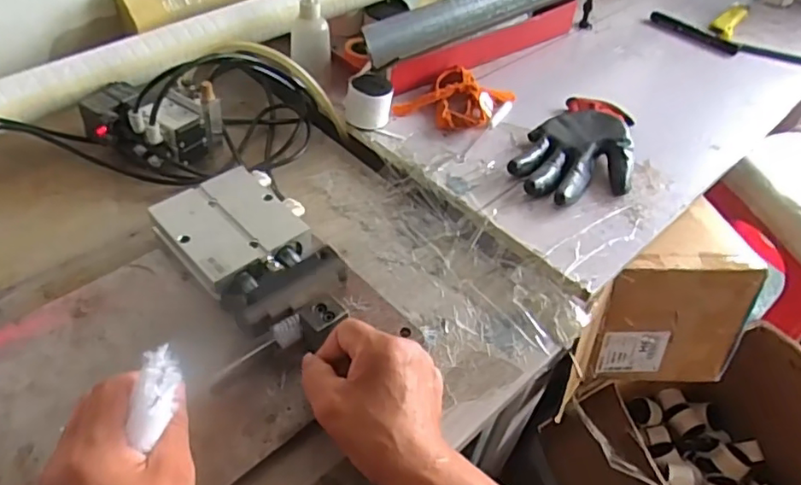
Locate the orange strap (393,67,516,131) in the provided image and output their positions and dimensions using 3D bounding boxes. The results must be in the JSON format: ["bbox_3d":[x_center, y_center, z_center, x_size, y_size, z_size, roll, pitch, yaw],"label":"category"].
[{"bbox_3d":[0.069,-0.175,0.692,0.099,0.022,0.119,30,51,21],"label":"orange strap"}]

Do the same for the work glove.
[{"bbox_3d":[0.203,-0.107,0.640,0.114,0.028,0.198,21,48,14],"label":"work glove"}]

